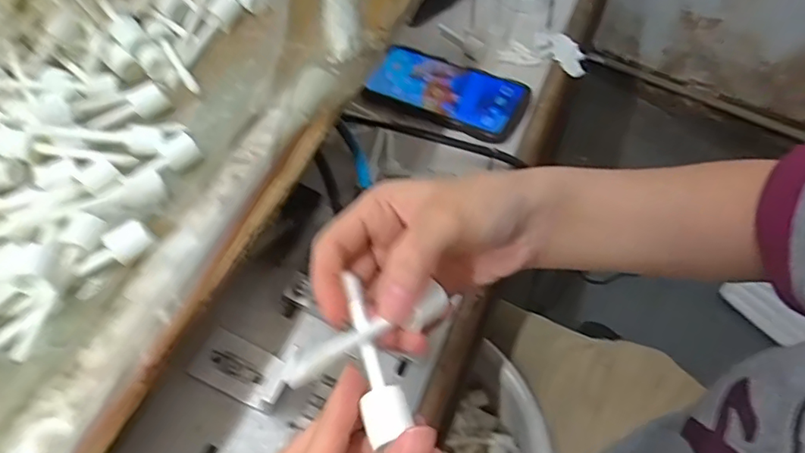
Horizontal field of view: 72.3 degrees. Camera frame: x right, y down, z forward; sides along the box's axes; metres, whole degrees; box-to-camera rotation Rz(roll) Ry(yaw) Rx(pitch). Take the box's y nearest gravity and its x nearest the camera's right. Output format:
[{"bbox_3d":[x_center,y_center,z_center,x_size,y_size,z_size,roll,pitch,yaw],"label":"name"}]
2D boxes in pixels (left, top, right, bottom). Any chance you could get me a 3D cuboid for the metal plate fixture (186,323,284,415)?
[{"bbox_3d":[-0.107,0.094,0.366,0.058,0.004,0.035,29,62,-1],"label":"metal plate fixture"}]

